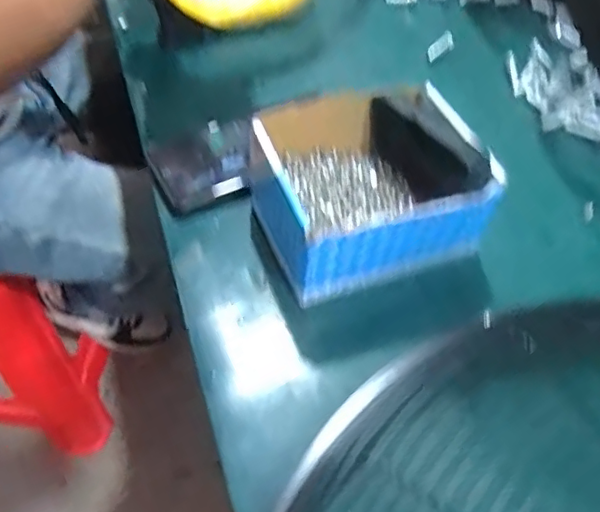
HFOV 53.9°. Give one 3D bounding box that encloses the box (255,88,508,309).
[{"bbox_3d":[0.050,-0.049,0.397,0.147,0.079,0.120,-16,53,-12],"label":"box"}]

